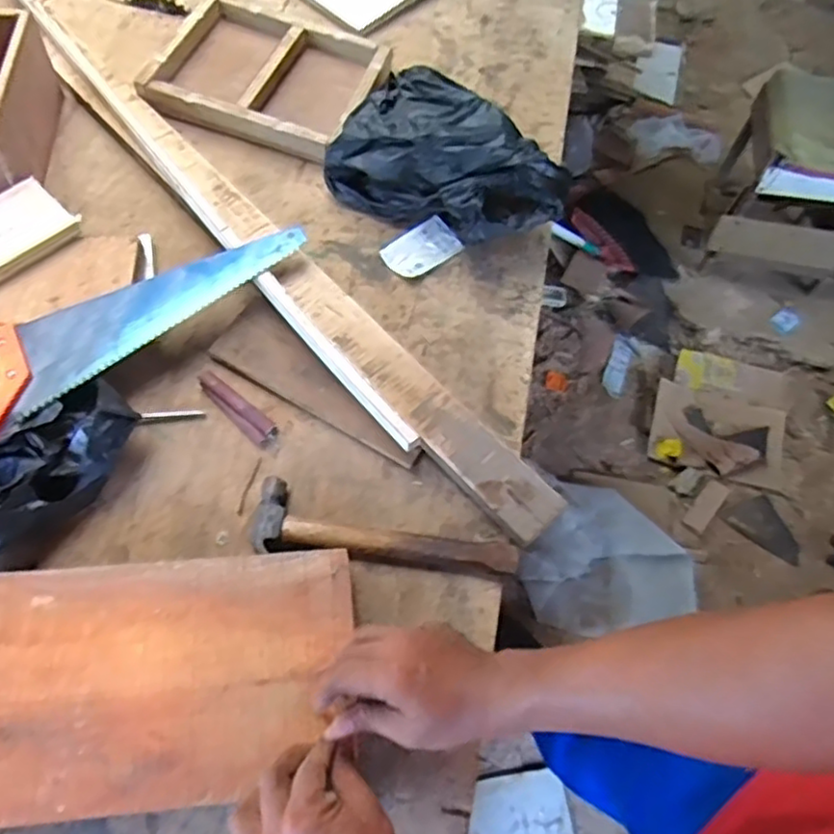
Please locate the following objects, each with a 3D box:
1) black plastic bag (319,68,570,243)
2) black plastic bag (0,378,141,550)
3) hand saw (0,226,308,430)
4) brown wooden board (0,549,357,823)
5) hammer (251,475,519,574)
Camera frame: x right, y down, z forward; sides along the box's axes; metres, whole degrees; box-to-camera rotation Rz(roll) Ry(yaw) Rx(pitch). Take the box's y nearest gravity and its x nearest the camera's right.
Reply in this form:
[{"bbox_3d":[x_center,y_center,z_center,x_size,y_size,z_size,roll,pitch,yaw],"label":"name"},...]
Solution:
[{"bbox_3d":[0.044,-0.310,0.832,0.287,0.111,0.167,28,63,9],"label":"black plastic bag"},{"bbox_3d":[-0.387,0.064,0.620,0.260,0.072,0.127,-26,64,-19],"label":"black plastic bag"},{"bbox_3d":[-0.324,-0.108,0.699,0.428,0.021,0.114,-36,68,-23],"label":"hand saw"},{"bbox_3d":[-0.230,0.210,0.548,0.344,0.010,0.187,-4,64,-5],"label":"brown wooden board"},{"bbox_3d":[-0.028,0.109,0.653,0.250,0.028,0.065,7,59,0],"label":"hammer"}]

